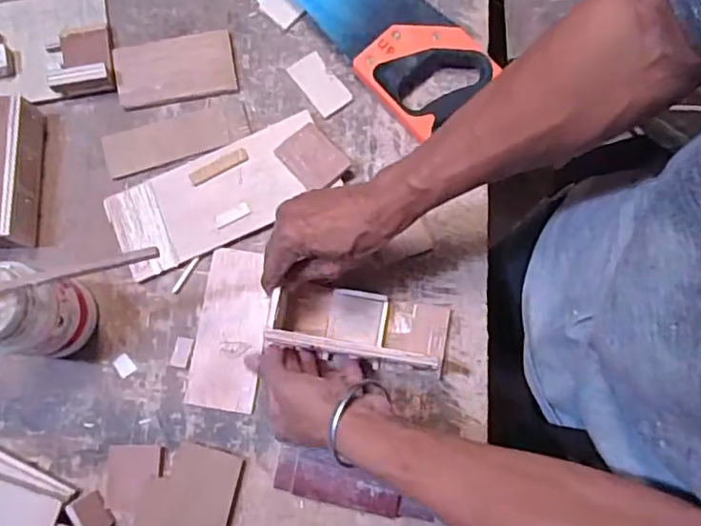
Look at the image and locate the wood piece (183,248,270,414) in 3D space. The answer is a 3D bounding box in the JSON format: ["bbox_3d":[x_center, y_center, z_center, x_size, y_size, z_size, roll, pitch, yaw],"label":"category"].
[{"bbox_3d":[-0.119,0.065,0.596,0.068,0.006,0.156,7,80,6],"label":"wood piece"}]

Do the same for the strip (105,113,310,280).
[{"bbox_3d":[-0.137,-0.071,0.617,0.224,0.010,0.098,-25,78,0],"label":"strip"}]

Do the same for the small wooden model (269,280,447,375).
[{"bbox_3d":[0.012,0.058,0.558,0.166,0.076,0.068,11,78,2],"label":"small wooden model"}]

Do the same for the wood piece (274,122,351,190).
[{"bbox_3d":[-0.038,-0.108,0.613,0.053,0.006,0.065,-41,80,-4],"label":"wood piece"}]

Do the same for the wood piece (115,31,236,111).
[{"bbox_3d":[-0.192,-0.212,0.649,0.126,0.009,0.073,-11,79,-3],"label":"wood piece"}]

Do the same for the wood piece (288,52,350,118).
[{"bbox_3d":[-0.032,-0.194,0.645,0.038,0.004,0.070,-35,81,-7],"label":"wood piece"}]

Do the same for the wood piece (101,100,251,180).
[{"bbox_3d":[-0.186,-0.134,0.636,0.153,0.004,0.048,-17,79,-4],"label":"wood piece"}]

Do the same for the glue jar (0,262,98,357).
[{"bbox_3d":[-0.291,0.043,0.535,0.078,0.145,0.078,5,79,2],"label":"glue jar"}]

